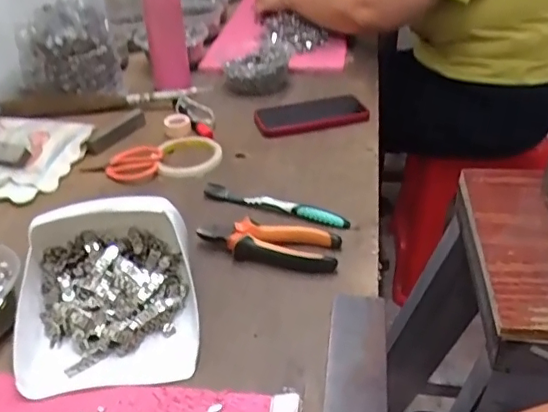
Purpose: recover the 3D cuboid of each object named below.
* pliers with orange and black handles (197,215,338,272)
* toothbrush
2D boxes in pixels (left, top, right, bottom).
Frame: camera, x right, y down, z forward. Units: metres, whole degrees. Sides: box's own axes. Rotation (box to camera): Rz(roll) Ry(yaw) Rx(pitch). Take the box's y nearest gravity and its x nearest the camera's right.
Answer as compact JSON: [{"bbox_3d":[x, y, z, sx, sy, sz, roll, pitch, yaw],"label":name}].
[{"bbox_3d":[-0.005,0.037,0.596,0.149,0.022,0.057,7,36,12],"label":"pliers with orange and black handles"},{"bbox_3d":[-0.001,-0.003,0.659,0.186,0.010,0.018,15,39,23],"label":"toothbrush"}]

